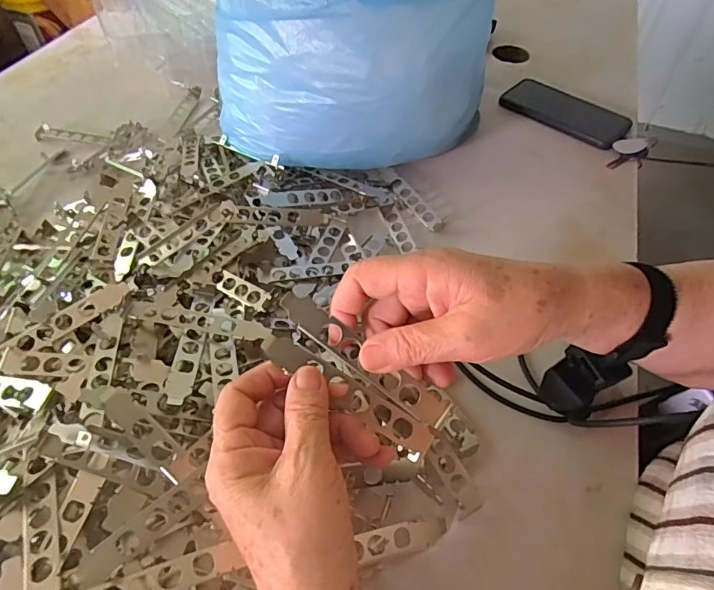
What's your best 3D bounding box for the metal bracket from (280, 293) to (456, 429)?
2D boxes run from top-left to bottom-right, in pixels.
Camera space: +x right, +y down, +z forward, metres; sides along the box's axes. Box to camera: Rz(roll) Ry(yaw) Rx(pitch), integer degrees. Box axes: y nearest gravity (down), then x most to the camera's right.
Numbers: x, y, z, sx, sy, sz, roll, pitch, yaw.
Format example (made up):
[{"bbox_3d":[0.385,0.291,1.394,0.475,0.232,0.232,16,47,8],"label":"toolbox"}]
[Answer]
[{"bbox_3d":[0.003,0.038,0.293,0.119,0.012,0.018,35,58,2],"label":"metal bracket"}]

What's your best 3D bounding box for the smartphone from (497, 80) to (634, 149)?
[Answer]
[{"bbox_3d":[0.284,-0.250,0.652,0.161,0.016,0.084,34,59,21],"label":"smartphone"}]

